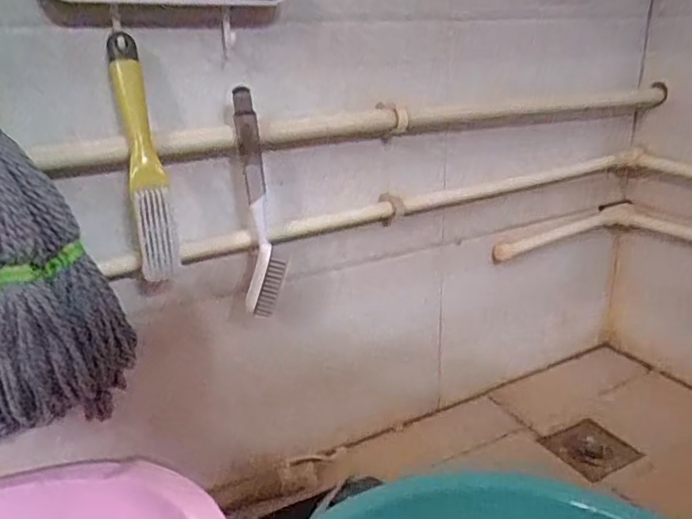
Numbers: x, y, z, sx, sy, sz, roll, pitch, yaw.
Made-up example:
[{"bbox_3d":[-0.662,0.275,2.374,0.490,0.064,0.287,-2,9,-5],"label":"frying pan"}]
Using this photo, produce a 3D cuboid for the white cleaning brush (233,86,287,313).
[{"bbox_3d":[-0.089,-0.054,0.615,0.047,0.234,0.035,-3,21,-5],"label":"white cleaning brush"}]

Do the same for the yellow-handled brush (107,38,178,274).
[{"bbox_3d":[-0.187,-0.093,0.539,0.032,0.221,0.041,-10,2,-21],"label":"yellow-handled brush"}]

